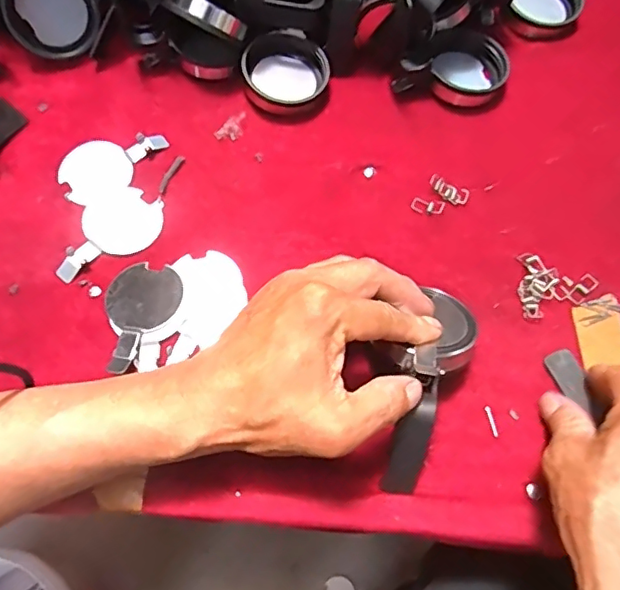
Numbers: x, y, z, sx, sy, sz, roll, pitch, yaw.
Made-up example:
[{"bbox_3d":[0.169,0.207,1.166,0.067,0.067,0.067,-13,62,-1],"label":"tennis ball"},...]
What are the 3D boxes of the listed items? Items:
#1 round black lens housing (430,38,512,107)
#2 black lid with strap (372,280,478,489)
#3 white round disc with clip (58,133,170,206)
[{"bbox_3d":[0.137,-0.194,0.481,0.070,0.018,0.059,-32,73,-15],"label":"round black lens housing"},{"bbox_3d":[0.065,0.056,0.345,0.055,0.043,0.129,20,80,5],"label":"black lid with strap"},{"bbox_3d":[-0.153,-0.104,0.433,0.084,0.005,0.047,-31,72,-15],"label":"white round disc with clip"}]

